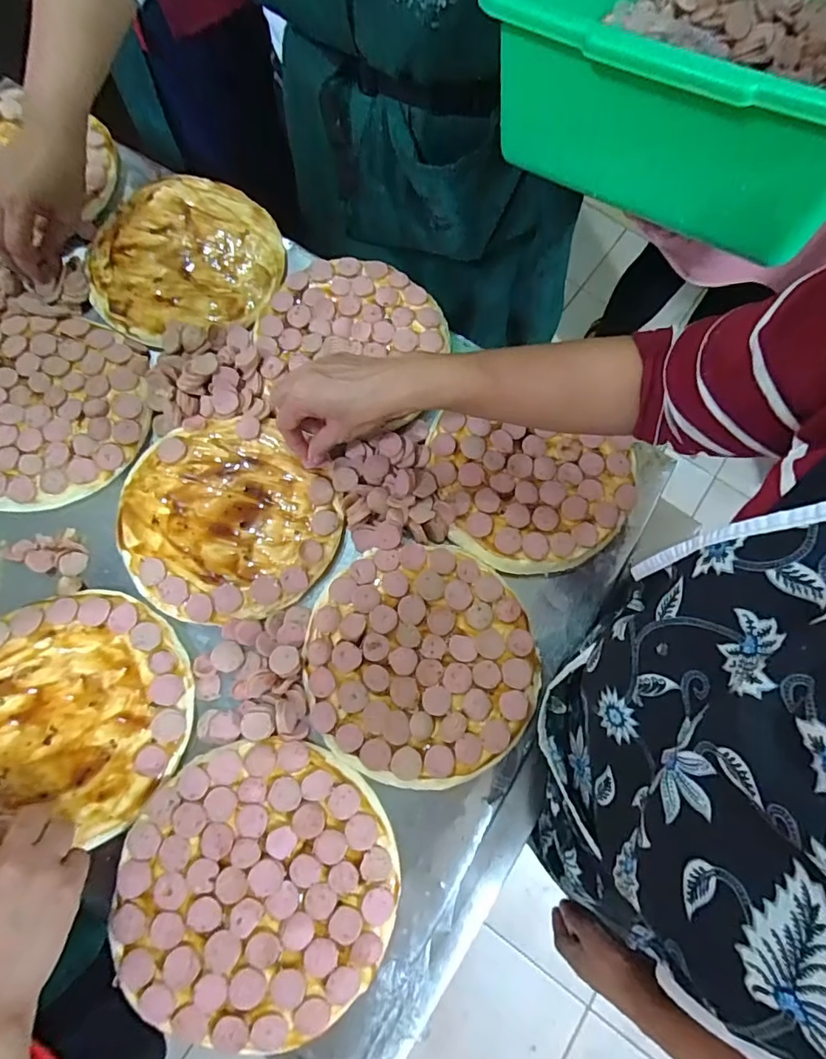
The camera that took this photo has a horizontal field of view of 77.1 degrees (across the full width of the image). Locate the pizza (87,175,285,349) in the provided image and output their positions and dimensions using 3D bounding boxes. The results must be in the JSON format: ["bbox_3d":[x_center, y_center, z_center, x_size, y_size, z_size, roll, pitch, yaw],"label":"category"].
[{"bbox_3d":[-0.244,-0.292,0.552,0.198,0.027,0.180,-15,75,-6],"label":"pizza"}]

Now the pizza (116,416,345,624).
[{"bbox_3d":[-0.170,-0.010,0.475,0.191,0.011,0.181,1,74,-2],"label":"pizza"}]

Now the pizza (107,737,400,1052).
[{"bbox_3d":[-0.116,0.264,0.385,0.200,0.010,0.191,1,74,-2],"label":"pizza"}]

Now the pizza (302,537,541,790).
[{"bbox_3d":[0.008,0.109,0.444,0.193,0.017,0.192,10,74,1],"label":"pizza"}]

